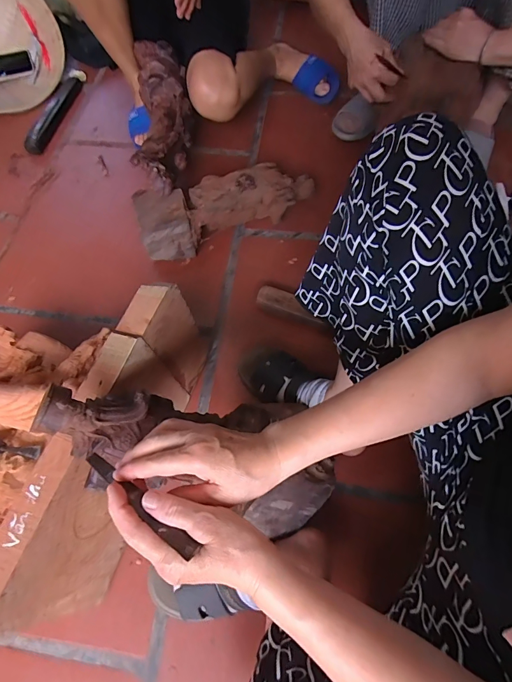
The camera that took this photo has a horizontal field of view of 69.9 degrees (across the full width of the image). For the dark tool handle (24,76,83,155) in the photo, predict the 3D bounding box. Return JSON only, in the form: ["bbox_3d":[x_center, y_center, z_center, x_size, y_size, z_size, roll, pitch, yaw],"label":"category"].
[{"bbox_3d":[-0.554,-0.636,1.010,0.059,0.028,0.329,8,65,6],"label":"dark tool handle"}]

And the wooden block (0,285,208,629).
[{"bbox_3d":[-0.185,0.138,0.516,0.062,0.232,0.406,16,66,10],"label":"wooden block"}]

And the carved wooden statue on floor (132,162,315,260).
[{"bbox_3d":[-0.060,-0.287,0.790,0.378,0.100,0.131,-19,65,-7],"label":"carved wooden statue on floor"}]

